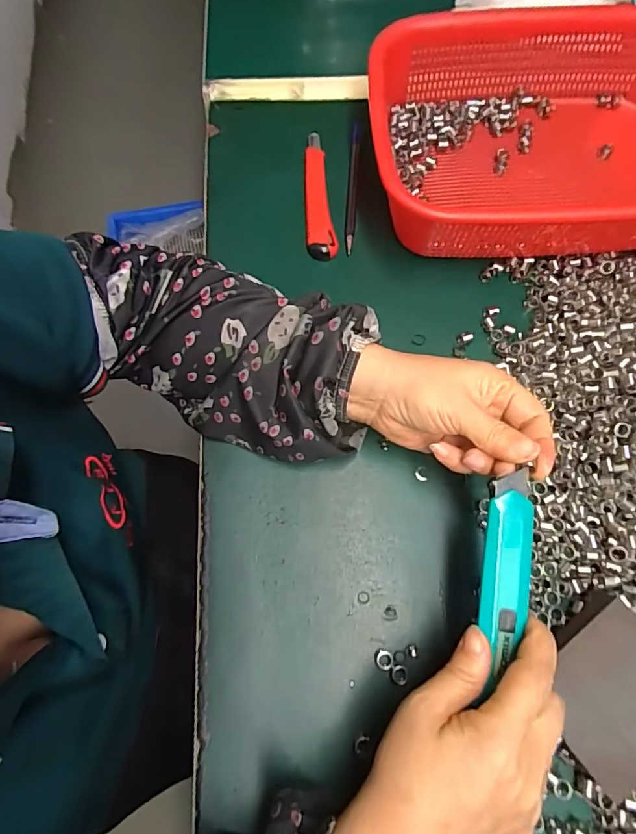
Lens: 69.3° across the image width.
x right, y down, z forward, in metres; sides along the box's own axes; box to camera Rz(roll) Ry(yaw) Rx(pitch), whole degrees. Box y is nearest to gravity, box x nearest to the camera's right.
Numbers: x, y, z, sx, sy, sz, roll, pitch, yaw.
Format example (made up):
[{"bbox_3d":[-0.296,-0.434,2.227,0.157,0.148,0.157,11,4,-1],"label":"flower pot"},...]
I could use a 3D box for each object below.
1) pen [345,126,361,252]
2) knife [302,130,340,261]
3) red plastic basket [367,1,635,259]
[{"bbox_3d":[0.030,-0.204,0.404,0.008,0.004,0.140,4,71,0],"label":"pen"},{"bbox_3d":[-0.001,-0.196,0.400,0.025,0.012,0.133,-4,71,-2],"label":"knife"},{"bbox_3d":[0.189,-0.226,0.378,0.282,0.075,0.214,0,71,-1],"label":"red plastic basket"}]

